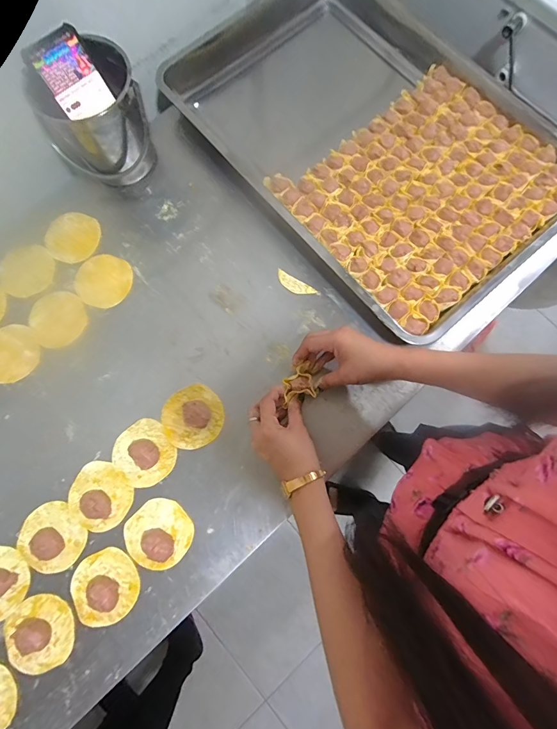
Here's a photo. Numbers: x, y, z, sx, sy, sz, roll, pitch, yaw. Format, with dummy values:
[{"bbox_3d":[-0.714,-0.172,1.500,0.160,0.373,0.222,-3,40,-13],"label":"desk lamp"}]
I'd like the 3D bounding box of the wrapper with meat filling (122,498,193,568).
[{"bbox_3d":[-0.153,0.214,0.450,0.079,0.023,0.079,0,77,0],"label":"wrapper with meat filling"}]

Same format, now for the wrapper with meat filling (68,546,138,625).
[{"bbox_3d":[-0.215,0.275,0.442,0.077,0.018,0.080,0,77,0],"label":"wrapper with meat filling"}]

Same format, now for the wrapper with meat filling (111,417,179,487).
[{"bbox_3d":[-0.179,0.117,0.474,0.074,0.021,0.081,-39,80,-8],"label":"wrapper with meat filling"}]

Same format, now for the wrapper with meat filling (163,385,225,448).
[{"bbox_3d":[-0.117,0.069,0.483,0.081,0.022,0.079,0,77,0],"label":"wrapper with meat filling"}]

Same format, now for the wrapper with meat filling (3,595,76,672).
[{"bbox_3d":[-0.290,0.324,0.429,0.081,0.020,0.078,0,77,0],"label":"wrapper with meat filling"}]

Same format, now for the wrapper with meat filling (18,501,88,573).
[{"bbox_3d":[-0.290,0.220,0.461,0.084,0.014,0.072,36,79,7],"label":"wrapper with meat filling"}]

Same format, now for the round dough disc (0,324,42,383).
[{"bbox_3d":[-0.382,-0.016,0.515,0.082,0.004,0.083,-1,78,4],"label":"round dough disc"}]

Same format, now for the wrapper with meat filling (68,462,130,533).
[{"bbox_3d":[-0.234,0.169,0.462,0.082,0.027,0.077,0,77,0],"label":"wrapper with meat filling"}]

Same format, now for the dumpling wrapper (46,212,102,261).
[{"bbox_3d":[-0.313,-0.194,0.551,0.081,0.005,0.078,1,78,-6],"label":"dumpling wrapper"}]

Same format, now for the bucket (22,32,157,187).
[{"bbox_3d":[-0.241,-0.338,0.518,0.112,0.131,0.133,35,79,7],"label":"bucket"}]

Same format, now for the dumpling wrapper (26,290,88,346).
[{"bbox_3d":[-0.319,-0.067,0.520,0.080,0.004,0.083,0,77,0],"label":"dumpling wrapper"}]

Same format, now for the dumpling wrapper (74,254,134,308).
[{"bbox_3d":[-0.260,-0.125,0.534,0.082,0.004,0.078,0,77,0],"label":"dumpling wrapper"}]

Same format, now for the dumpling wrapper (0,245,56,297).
[{"bbox_3d":[-0.377,-0.141,0.537,0.084,0.004,0.078,0,77,0],"label":"dumpling wrapper"}]

